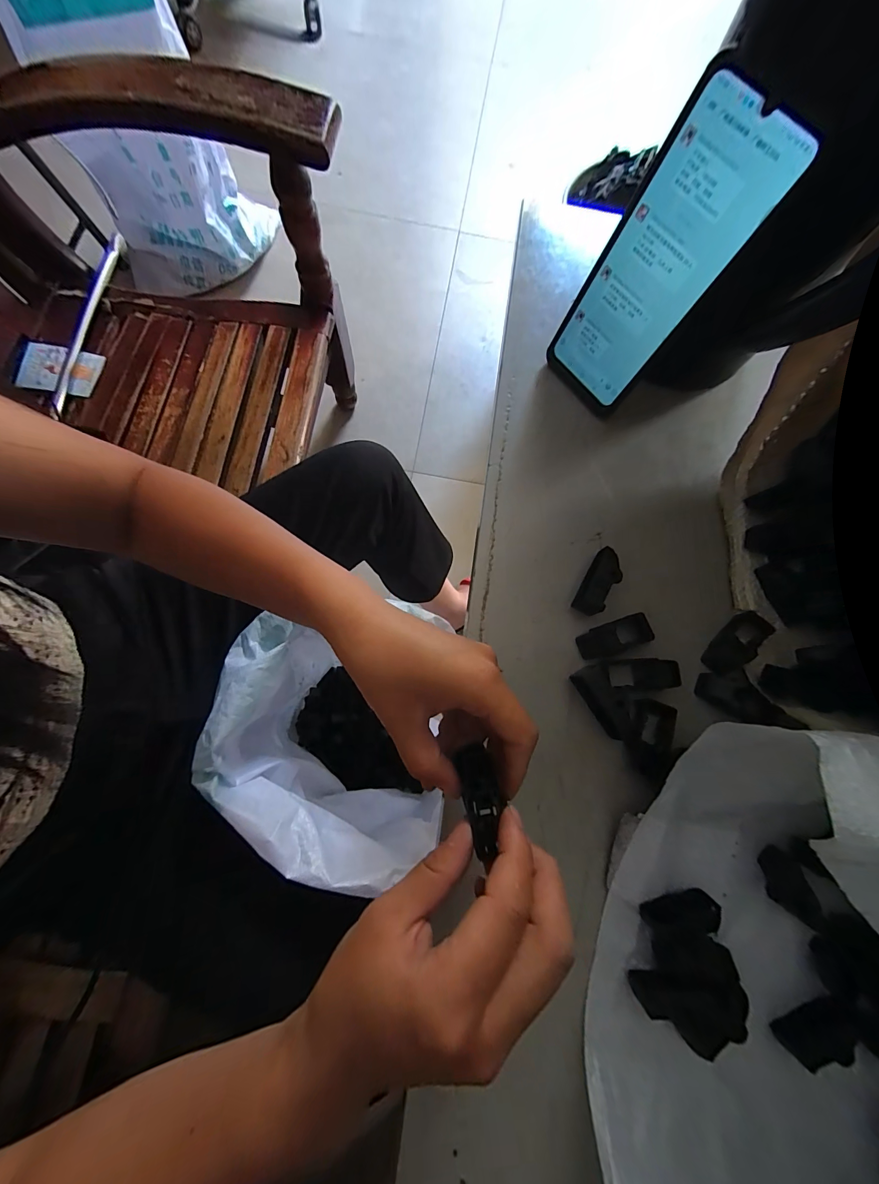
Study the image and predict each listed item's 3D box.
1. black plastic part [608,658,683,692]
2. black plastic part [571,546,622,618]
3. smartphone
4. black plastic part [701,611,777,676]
[{"bbox_3d":[0.144,0.058,0.268,0.042,0.013,0.021,-3,76,-4],"label":"black plastic part"},{"bbox_3d":[0.118,-0.007,0.281,0.021,0.015,0.050,25,91,5],"label":"black plastic part"},{"bbox_3d":[0.139,-0.208,0.256,0.007,0.164,0.075,-36,83,-26],"label":"smartphone"},{"bbox_3d":[0.219,0.038,0.279,0.053,0.014,0.021,-39,81,-12],"label":"black plastic part"}]

